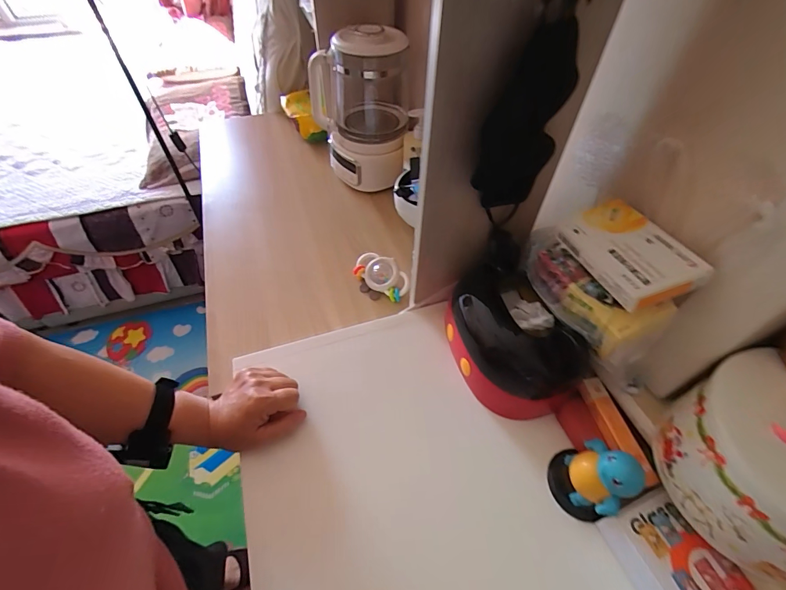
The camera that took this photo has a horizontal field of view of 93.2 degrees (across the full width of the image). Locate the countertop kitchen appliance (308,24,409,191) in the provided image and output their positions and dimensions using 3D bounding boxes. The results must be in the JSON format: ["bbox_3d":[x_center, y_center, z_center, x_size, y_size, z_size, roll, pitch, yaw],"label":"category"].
[{"bbox_3d":[-0.074,-0.403,0.835,0.199,0.304,0.176,-5,52,-3],"label":"countertop kitchen appliance"}]

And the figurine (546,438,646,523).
[{"bbox_3d":[0.208,0.191,0.389,0.054,0.096,0.067,-28,57,-20],"label":"figurine"}]

